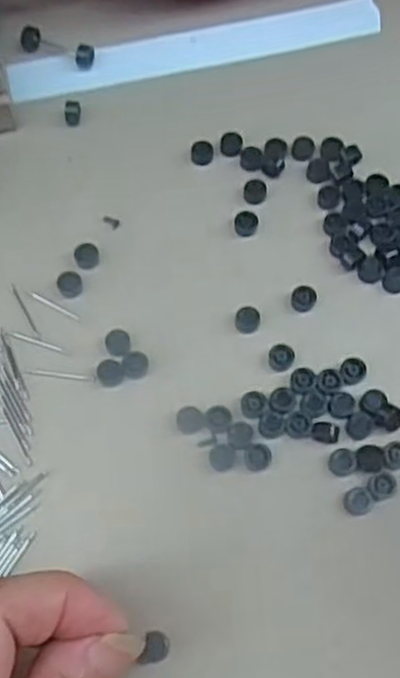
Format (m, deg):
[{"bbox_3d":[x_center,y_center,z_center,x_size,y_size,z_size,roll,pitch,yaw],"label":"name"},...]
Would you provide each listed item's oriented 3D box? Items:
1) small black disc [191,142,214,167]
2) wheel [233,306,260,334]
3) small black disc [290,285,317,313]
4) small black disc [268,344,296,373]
[{"bbox_3d":[0.001,-0.074,0.294,0.009,0.004,0.008,-4,68,-2],"label":"small black disc"},{"bbox_3d":[0.017,-0.007,0.268,0.009,0.004,0.009,0,68,0],"label":"wheel"},{"bbox_3d":[0.038,-0.015,0.271,0.009,0.004,0.009,0,68,0],"label":"small black disc"},{"bbox_3d":[0.029,0.006,0.262,0.009,0.004,0.010,26,70,10],"label":"small black disc"}]

